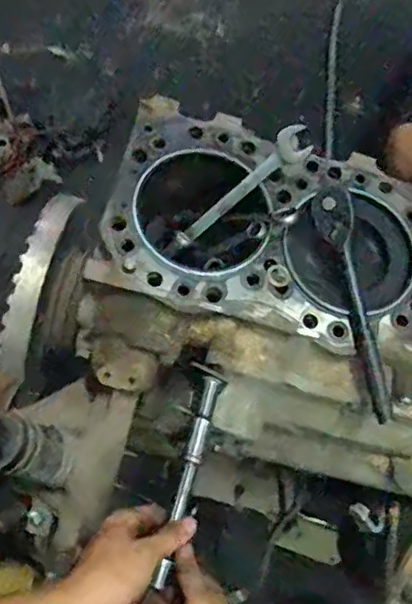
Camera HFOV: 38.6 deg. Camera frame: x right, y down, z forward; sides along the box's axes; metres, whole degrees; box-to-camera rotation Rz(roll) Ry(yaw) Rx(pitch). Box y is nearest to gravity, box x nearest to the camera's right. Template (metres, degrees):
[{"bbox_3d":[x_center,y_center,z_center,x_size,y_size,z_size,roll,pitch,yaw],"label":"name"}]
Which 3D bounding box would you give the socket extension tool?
[{"bbox_3d":[-0.016,0.160,0.537,0.018,0.015,0.188,15,69,4],"label":"socket extension tool"}]

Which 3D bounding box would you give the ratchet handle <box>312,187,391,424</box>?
[{"bbox_3d":[0.147,-0.002,0.599,0.045,0.036,0.246,-6,72,-3],"label":"ratchet handle"}]

